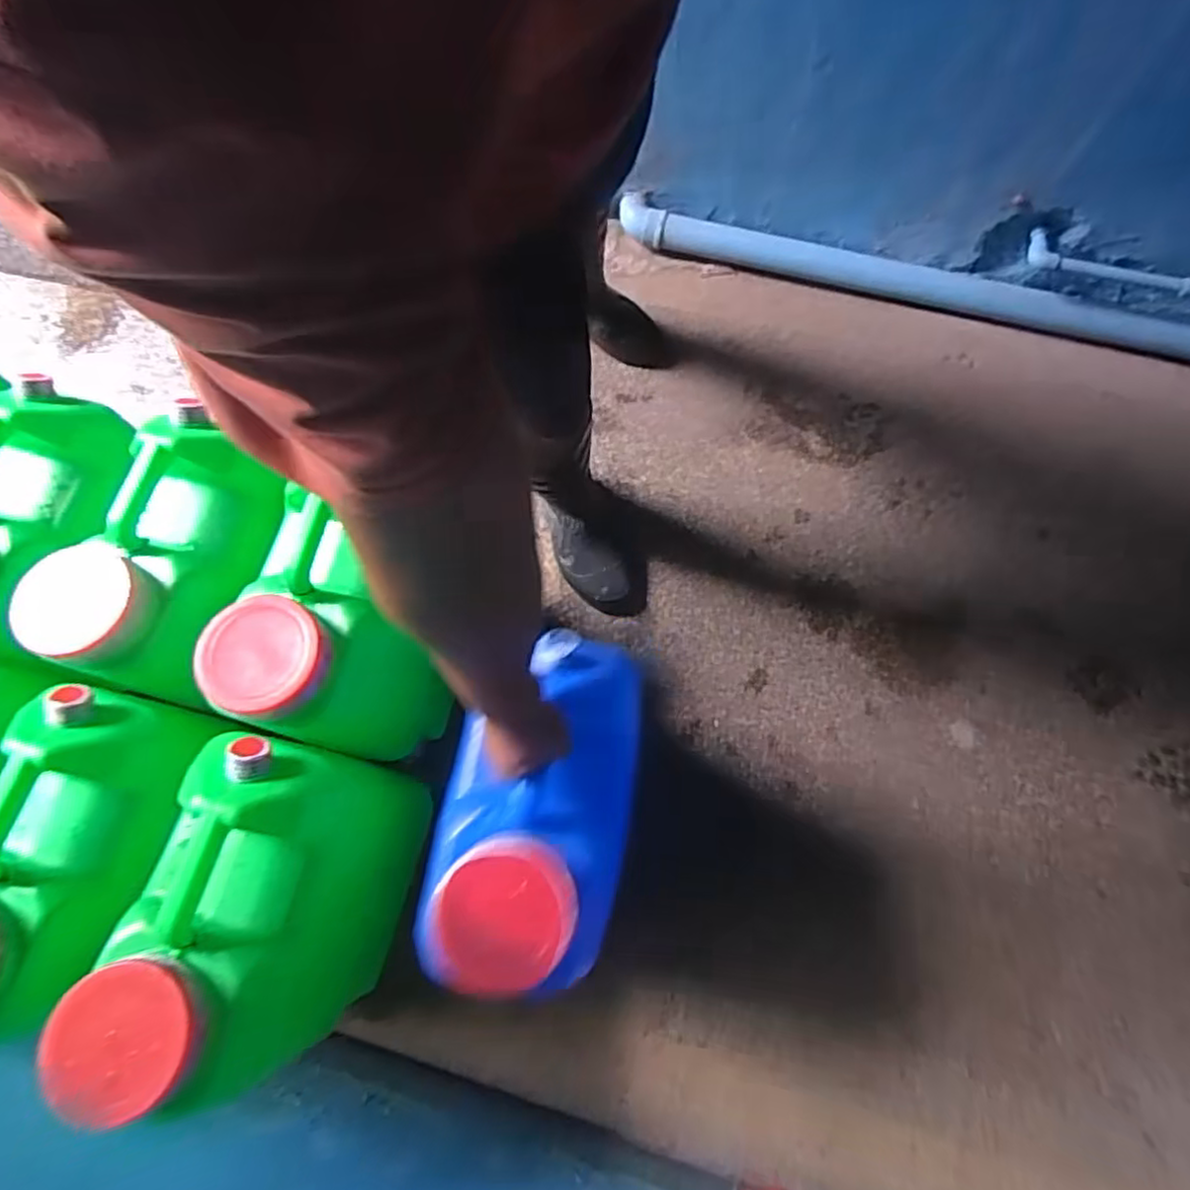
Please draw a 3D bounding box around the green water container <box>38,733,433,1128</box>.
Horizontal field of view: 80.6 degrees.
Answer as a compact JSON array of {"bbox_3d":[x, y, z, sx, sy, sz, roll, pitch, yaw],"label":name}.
[{"bbox_3d":[-0.354,0.338,0.787,0.173,0.367,0.307,10,74,8],"label":"green water container"}]

